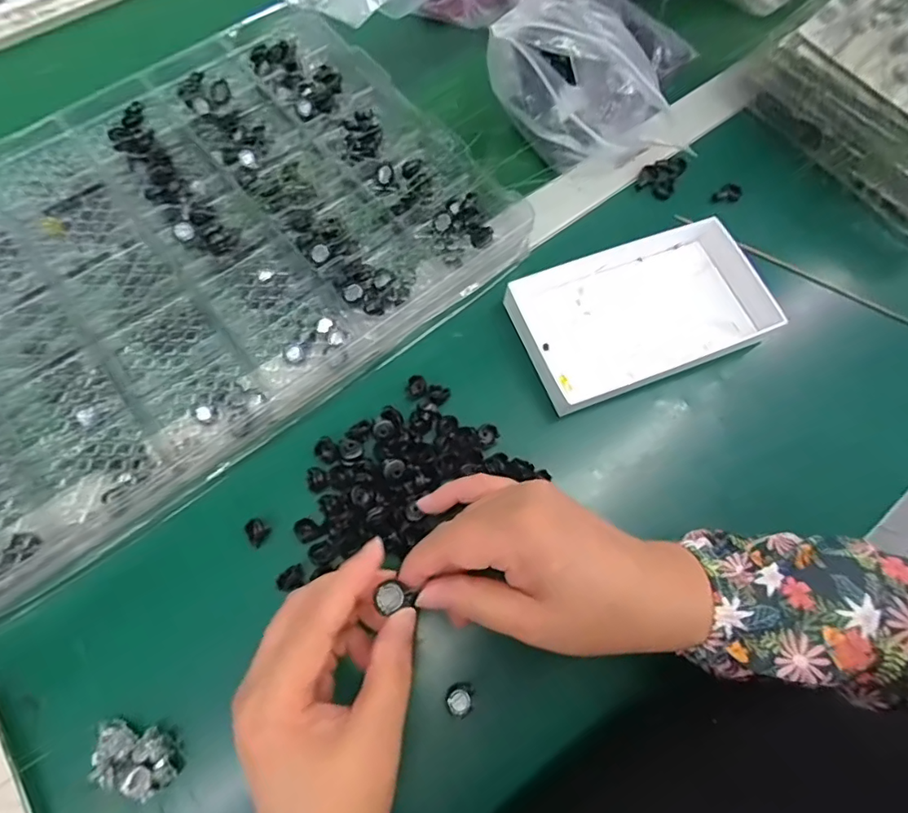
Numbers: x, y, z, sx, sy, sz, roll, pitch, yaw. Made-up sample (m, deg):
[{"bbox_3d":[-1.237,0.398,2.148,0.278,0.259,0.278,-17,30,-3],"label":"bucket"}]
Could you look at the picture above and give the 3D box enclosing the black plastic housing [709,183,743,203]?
[{"bbox_3d":[0.221,-0.171,0.423,0.022,0.007,0.017,-40,75,-16],"label":"black plastic housing"}]

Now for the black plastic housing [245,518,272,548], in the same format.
[{"bbox_3d":[-0.121,0.076,0.319,0.014,0.005,0.014,35,73,9],"label":"black plastic housing"}]

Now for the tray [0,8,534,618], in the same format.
[{"bbox_3d":[-0.199,-0.106,0.368,0.432,0.028,0.304,-36,74,-15],"label":"tray"}]

